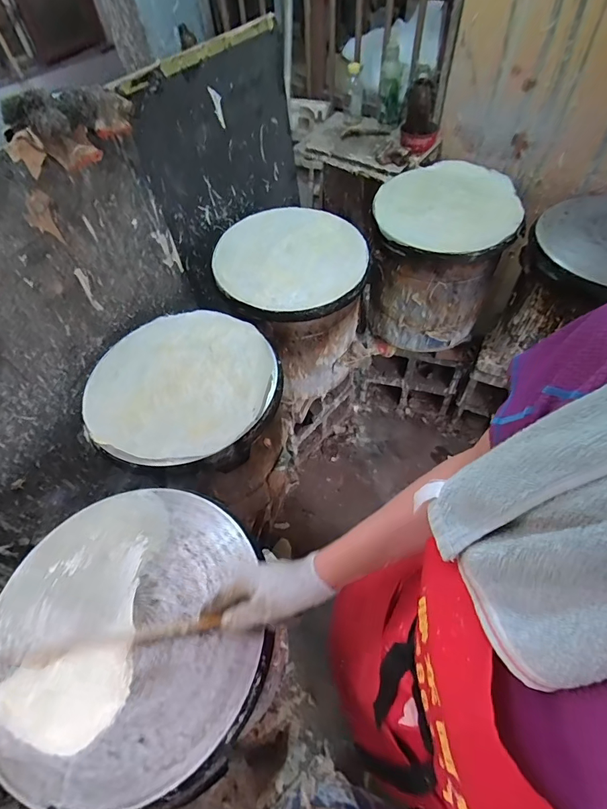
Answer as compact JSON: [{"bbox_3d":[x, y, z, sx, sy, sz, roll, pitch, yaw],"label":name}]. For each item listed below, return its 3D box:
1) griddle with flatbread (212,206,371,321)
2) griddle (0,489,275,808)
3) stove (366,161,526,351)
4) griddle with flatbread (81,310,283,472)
[{"bbox_3d":[-0.028,-0.361,1.019,0.359,0.063,0.380,-1,55,2],"label":"griddle with flatbread"},{"bbox_3d":[-0.243,0.300,0.552,0.362,0.028,0.370,-14,56,-7],"label":"griddle"},{"bbox_3d":[0.410,-0.443,1.297,0.386,0.441,0.402,15,57,13],"label":"stove"},{"bbox_3d":[-0.243,-0.050,0.836,0.387,0.041,0.390,2,56,4],"label":"griddle with flatbread"}]

